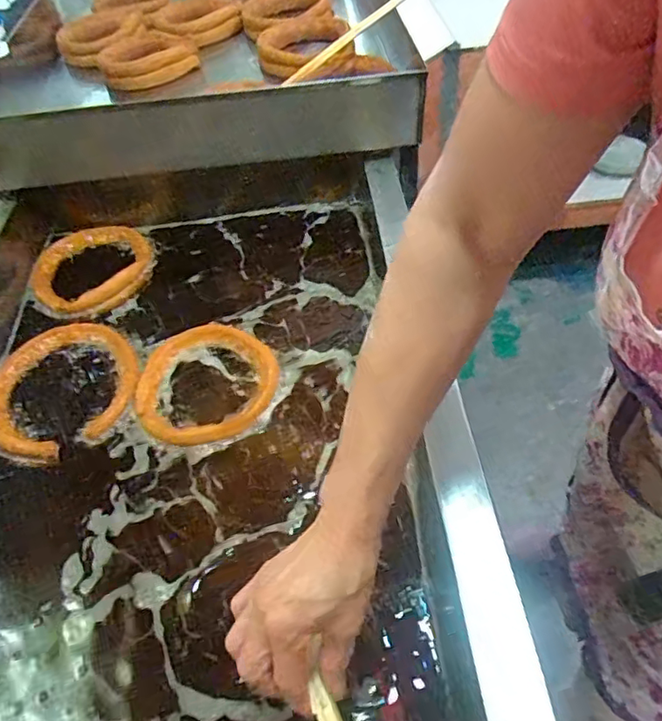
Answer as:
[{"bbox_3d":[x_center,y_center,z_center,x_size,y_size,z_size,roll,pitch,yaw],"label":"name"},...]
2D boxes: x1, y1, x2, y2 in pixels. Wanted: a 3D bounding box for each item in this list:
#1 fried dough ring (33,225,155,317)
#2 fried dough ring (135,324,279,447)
[{"bbox_3d":[-0.333,-0.132,0.800,0.163,0.018,0.173,-3,49,4],"label":"fried dough ring"},{"bbox_3d":[-0.142,0.020,0.650,0.157,0.014,0.171,-3,49,4],"label":"fried dough ring"}]

